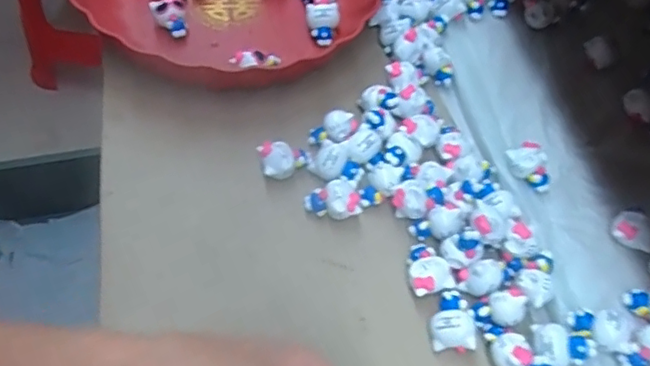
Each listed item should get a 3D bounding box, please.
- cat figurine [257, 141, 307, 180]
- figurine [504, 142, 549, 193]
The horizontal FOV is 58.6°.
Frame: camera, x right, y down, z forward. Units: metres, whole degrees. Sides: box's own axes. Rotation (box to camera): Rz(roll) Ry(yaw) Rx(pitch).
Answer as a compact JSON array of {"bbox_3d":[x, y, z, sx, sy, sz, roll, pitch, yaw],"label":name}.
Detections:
[{"bbox_3d":[-0.028,-0.015,0.395,0.030,0.019,0.024,-14,60,-10],"label":"cat figurine"},{"bbox_3d":[0.142,-0.011,0.396,0.028,0.017,0.031,-25,62,-16],"label":"figurine"}]

